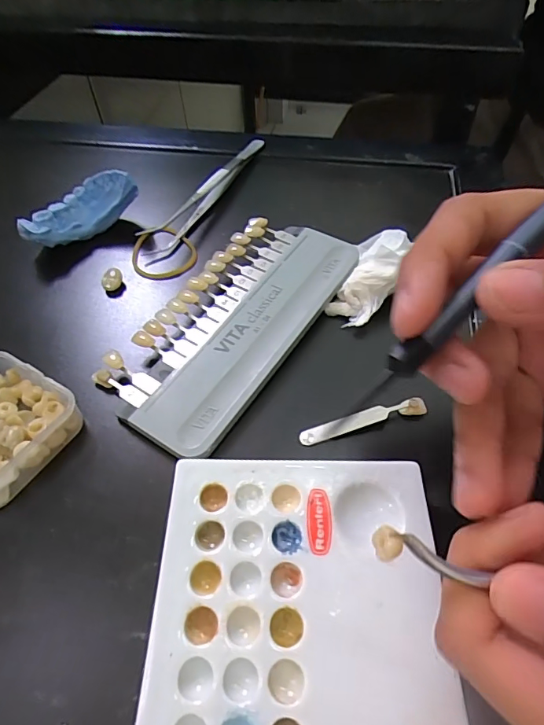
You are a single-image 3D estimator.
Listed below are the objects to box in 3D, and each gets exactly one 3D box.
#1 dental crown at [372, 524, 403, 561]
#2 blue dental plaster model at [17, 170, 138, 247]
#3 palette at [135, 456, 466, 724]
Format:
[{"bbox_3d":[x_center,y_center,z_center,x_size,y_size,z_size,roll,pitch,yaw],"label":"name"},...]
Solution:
[{"bbox_3d":[0.029,0.046,0.114,0.007,0.005,0.008,23,57,19],"label":"dental crown"},{"bbox_3d":[-0.116,-0.091,0.266,0.067,0.027,0.022,-31,56,-19],"label":"blue dental plaster model"},{"bbox_3d":[0.008,0.100,0.129,0.091,0.008,0.151,0,52,2],"label":"palette"}]

